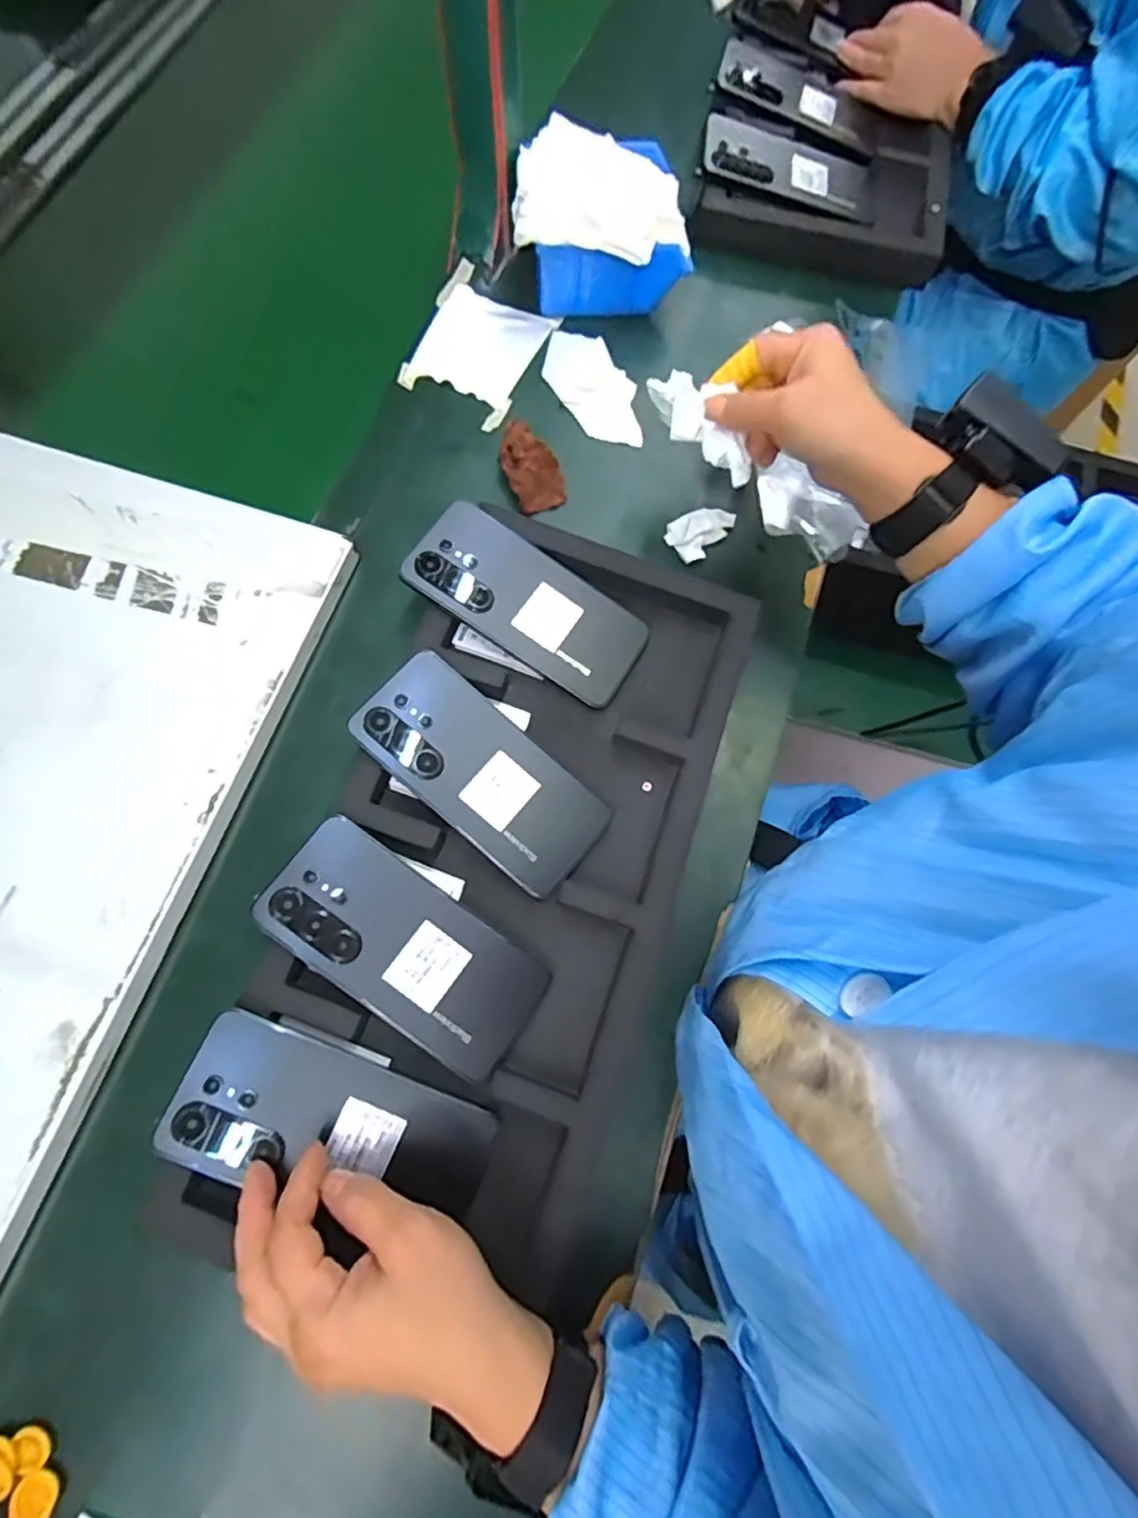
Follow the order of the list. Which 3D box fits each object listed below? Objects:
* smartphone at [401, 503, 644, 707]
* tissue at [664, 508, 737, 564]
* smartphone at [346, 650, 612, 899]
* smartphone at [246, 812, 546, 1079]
[{"bbox_3d":[-0.027,-0.109,0.451,0.165,0.007,0.076,33,73,-4],"label":"smartphone"},{"bbox_3d":[0.105,-0.179,0.505,0.055,0.010,0.036,-36,76,-12],"label":"tissue"},{"bbox_3d":[-0.055,0.007,0.415,0.165,0.005,0.079,41,73,-1],"label":"smartphone"},{"bbox_3d":[-0.096,0.110,0.383,0.165,0.006,0.077,37,70,-2],"label":"smartphone"}]

